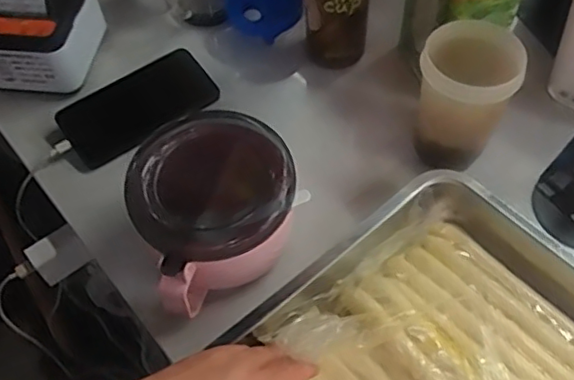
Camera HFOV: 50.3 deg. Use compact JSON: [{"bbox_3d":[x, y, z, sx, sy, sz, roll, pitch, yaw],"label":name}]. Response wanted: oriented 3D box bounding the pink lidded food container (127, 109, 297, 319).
[{"bbox_3d":[-0.061,0.019,0.529,0.130,0.103,0.132,-1,56,1],"label":"pink lidded food container"}]

